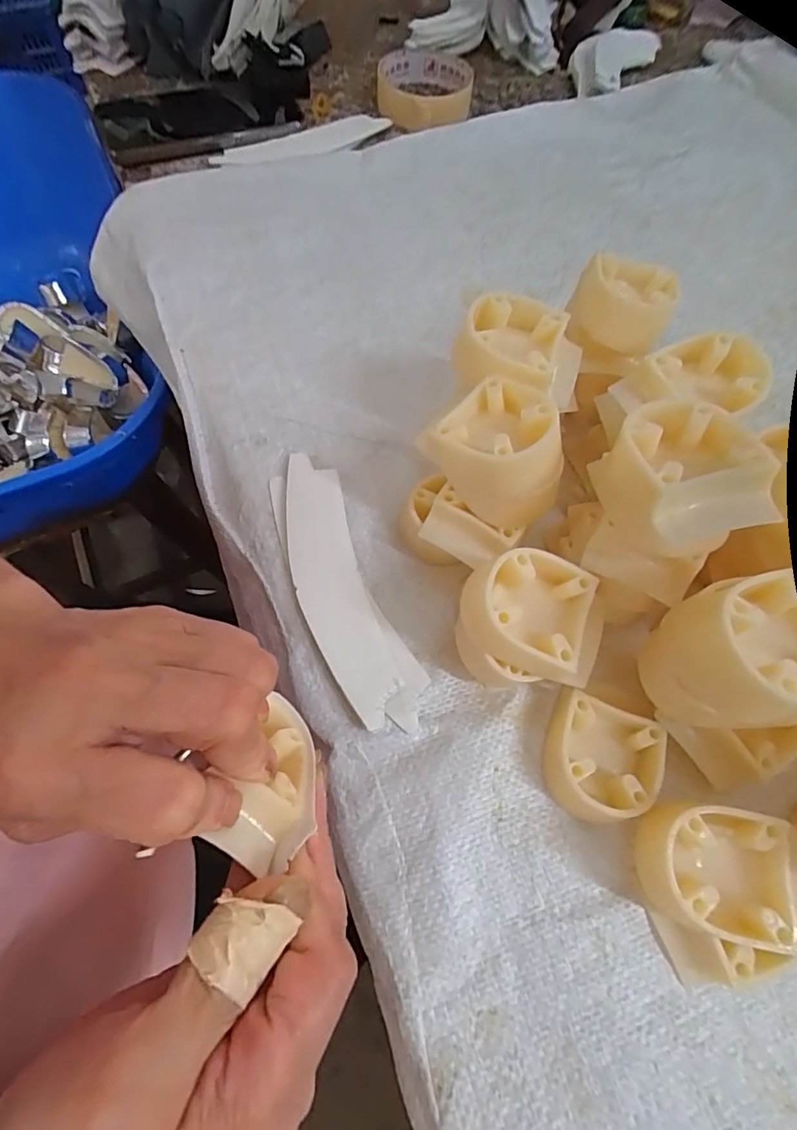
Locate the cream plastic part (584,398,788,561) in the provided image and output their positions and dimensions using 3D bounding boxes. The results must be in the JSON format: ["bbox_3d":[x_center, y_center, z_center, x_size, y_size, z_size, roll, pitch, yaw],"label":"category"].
[{"bbox_3d":[0.114,-0.035,0.201,0.052,0.046,0.056,-1,68,-2],"label":"cream plastic part"}]

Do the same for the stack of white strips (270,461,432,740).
[{"bbox_3d":[-0.032,0.009,0.260,0.042,0.009,0.158,-21,69,-12],"label":"stack of white strips"}]

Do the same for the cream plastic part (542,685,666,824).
[{"bbox_3d":[0.091,0.090,0.225,0.049,0.020,0.052,22,67,7],"label":"cream plastic part"}]

